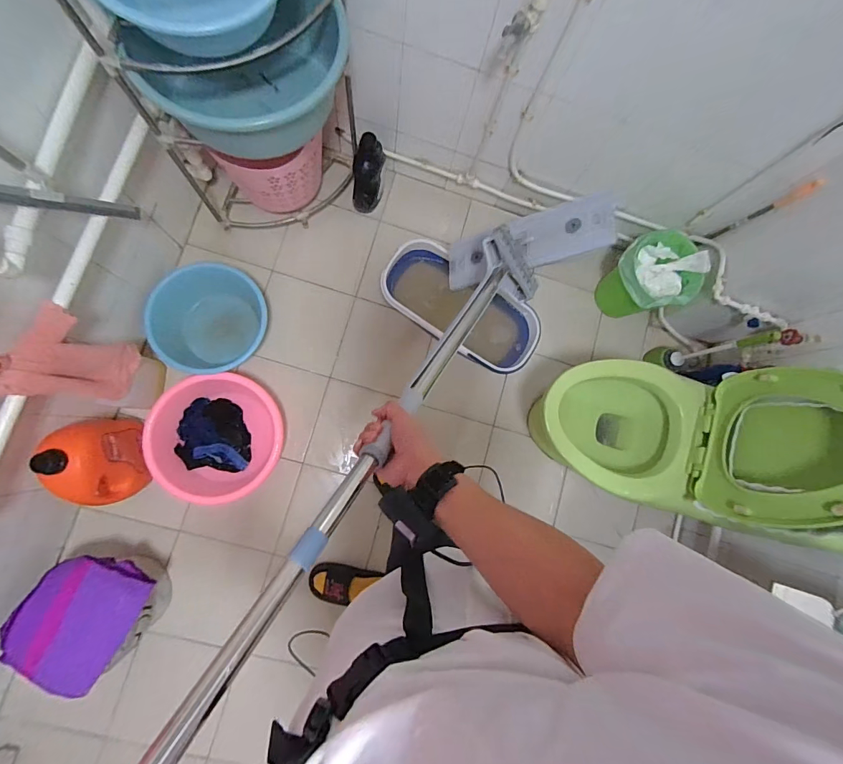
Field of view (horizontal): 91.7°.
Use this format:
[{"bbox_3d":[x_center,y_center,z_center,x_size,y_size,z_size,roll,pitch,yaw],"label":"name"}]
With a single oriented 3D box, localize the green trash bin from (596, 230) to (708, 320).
[{"bbox_3d":[0.744,-0.340,1.397,0.242,0.291,0.238,-22,86,-9],"label":"green trash bin"}]

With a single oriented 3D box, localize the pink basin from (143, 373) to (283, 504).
[{"bbox_3d":[-0.610,0.170,1.240,0.369,0.112,0.374,1,83,-7],"label":"pink basin"}]

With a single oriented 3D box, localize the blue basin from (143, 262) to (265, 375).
[{"bbox_3d":[-0.660,-0.192,1.309,0.333,0.166,0.313,1,83,-7],"label":"blue basin"}]

